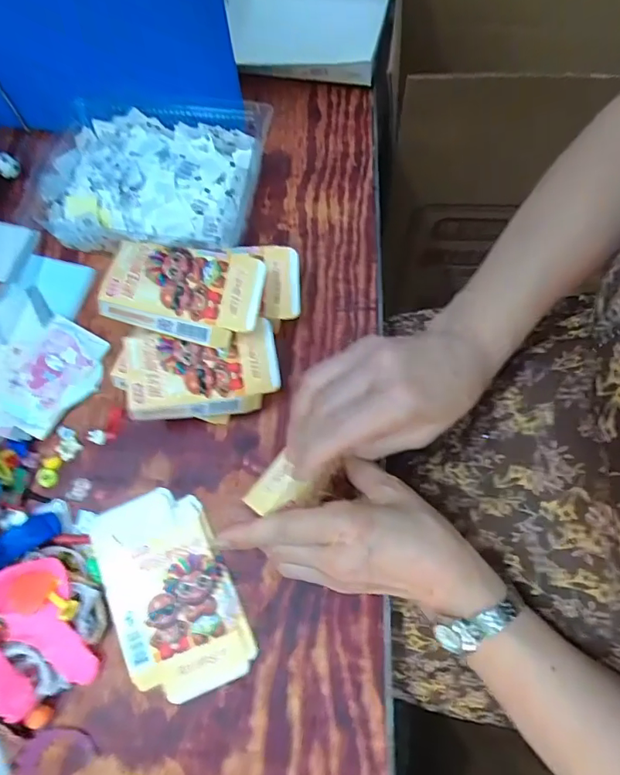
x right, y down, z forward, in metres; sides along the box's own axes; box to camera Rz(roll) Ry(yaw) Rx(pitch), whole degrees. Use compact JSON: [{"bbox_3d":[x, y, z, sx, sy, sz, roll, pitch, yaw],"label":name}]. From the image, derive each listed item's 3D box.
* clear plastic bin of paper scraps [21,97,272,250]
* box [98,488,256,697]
[{"bbox_3d":[-0.175,-0.212,0.499,0.242,0.051,0.156,7,71,5],"label":"clear plastic bin of paper scraps"},{"bbox_3d":[-0.110,0.158,0.390,0.088,0.009,0.154,-24,71,-6],"label":"box"}]

